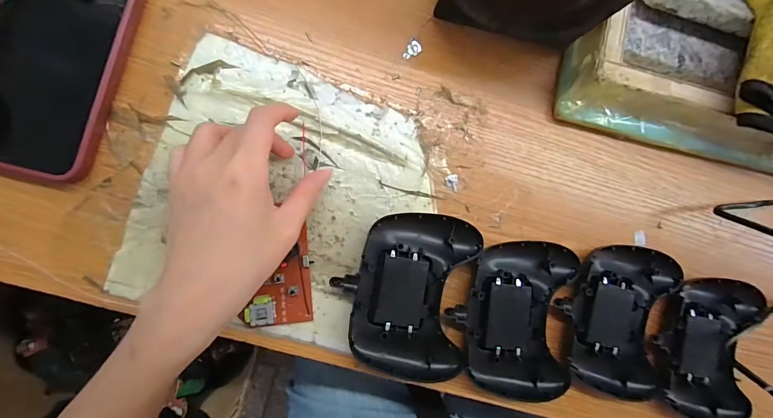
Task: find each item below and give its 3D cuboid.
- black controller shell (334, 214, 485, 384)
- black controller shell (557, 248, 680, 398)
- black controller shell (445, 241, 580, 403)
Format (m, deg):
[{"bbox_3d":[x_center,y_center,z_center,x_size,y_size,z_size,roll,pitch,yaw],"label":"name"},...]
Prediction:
[{"bbox_3d":[0.015,0.064,0.282,0.098,0.020,0.122,11,87,-7],"label":"black controller shell"},{"bbox_3d":[0.190,0.090,0.309,0.098,0.021,0.122,17,87,-7],"label":"black controller shell"},{"bbox_3d":[0.100,0.087,0.296,0.099,0.023,0.120,7,88,-8],"label":"black controller shell"}]

